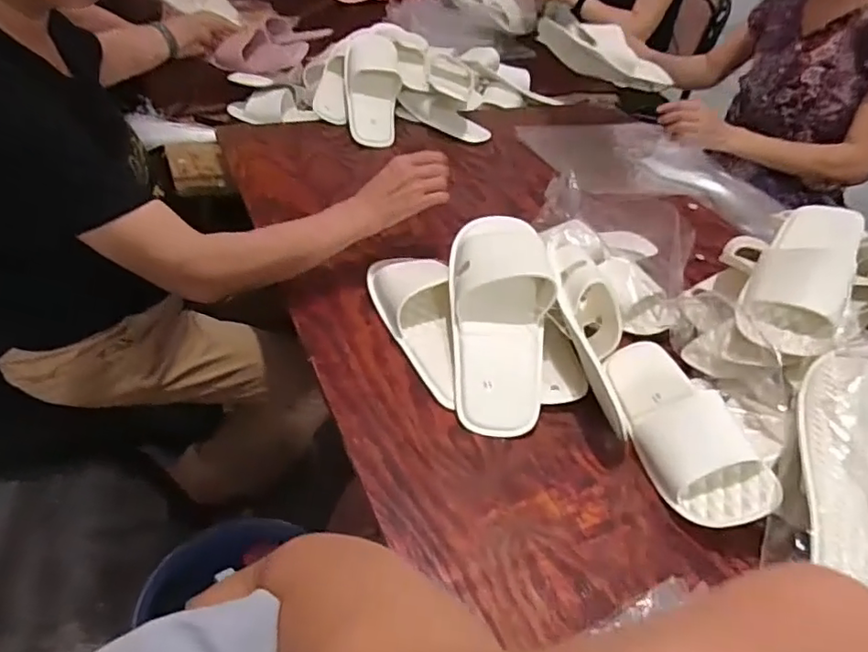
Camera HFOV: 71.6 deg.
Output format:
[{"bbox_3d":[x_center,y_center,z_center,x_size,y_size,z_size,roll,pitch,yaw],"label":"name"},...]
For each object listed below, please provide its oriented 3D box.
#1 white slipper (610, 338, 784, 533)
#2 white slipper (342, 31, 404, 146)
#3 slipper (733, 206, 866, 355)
[{"bbox_3d":[0.247,0.099,0.624,0.093,0.058,0.232,-25,43,2],"label":"white slipper"},{"bbox_3d":[-0.117,-0.460,1.150,0.109,0.056,0.267,1,69,-6],"label":"white slipper"},{"bbox_3d":[0.405,-0.059,0.659,0.091,0.066,0.241,24,61,18],"label":"slipper"}]

